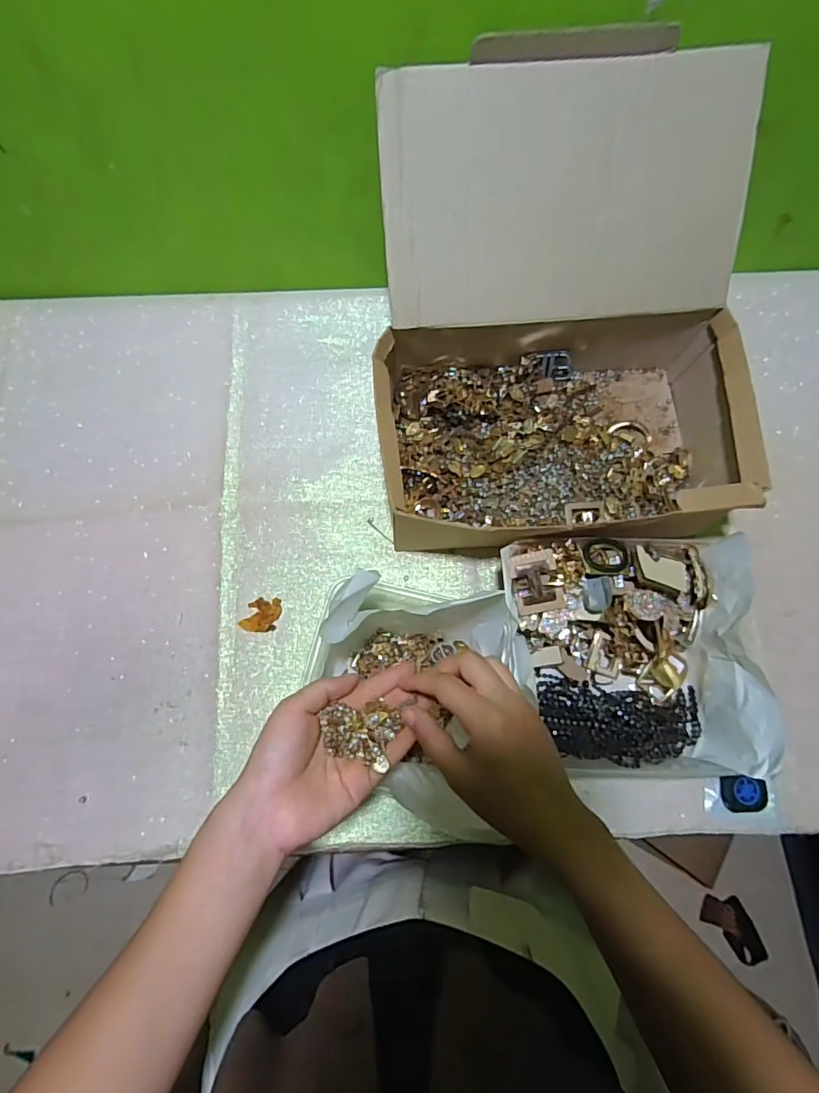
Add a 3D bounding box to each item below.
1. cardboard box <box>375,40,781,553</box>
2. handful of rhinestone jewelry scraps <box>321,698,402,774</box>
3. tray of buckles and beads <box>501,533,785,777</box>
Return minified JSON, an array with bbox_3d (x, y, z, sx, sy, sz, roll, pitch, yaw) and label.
[{"bbox_3d":[0.139,-0.189,0.466,0.333,0.229,0.352,-2,73,-1],"label":"cardboard box"},{"bbox_3d":[-0.034,0.125,0.348,0.050,0.012,0.037,13,74,4],"label":"handful of rhinestone jewelry scraps"},{"bbox_3d":[0.195,0.096,0.456,0.216,0.083,0.200,-1,73,0],"label":"tray of buckles and beads"}]

